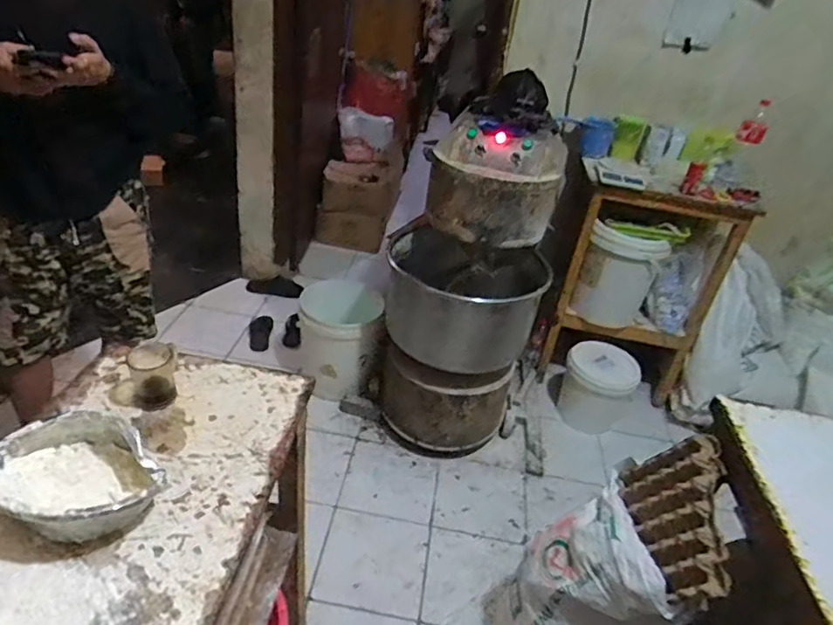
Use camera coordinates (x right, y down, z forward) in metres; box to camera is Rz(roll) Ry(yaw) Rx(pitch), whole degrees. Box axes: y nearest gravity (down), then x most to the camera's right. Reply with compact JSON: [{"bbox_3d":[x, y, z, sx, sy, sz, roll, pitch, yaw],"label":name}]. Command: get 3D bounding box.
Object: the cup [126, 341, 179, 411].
[{"bbox_3d":[-0.432,0.105,0.935,0.081,0.088,0.063,-11,39,-25],"label":"cup"}]

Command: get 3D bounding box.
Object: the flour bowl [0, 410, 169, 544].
[{"bbox_3d":[-0.444,0.219,0.741,0.191,0.082,0.171,29,40,27],"label":"flour bowl"}]

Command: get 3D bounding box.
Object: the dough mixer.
[{"bbox_3d":[0.169,-0.094,1.859,0.529,1.054,0.506,-2,36,-13],"label":"dough mixer"}]

